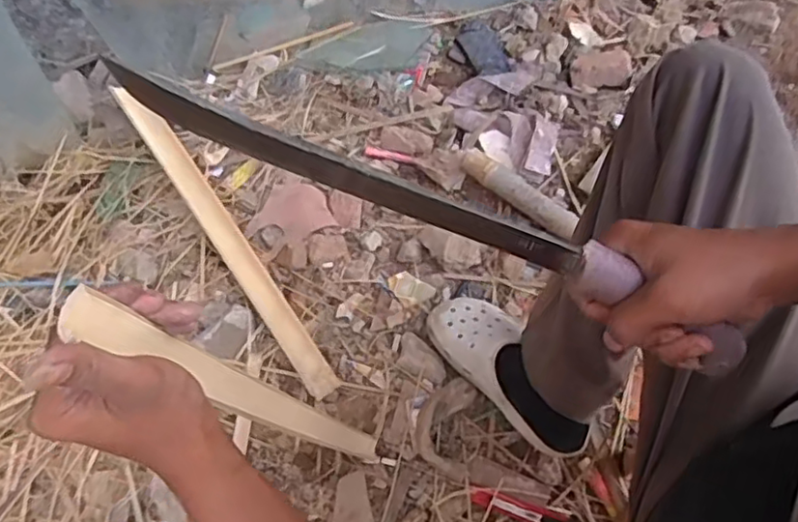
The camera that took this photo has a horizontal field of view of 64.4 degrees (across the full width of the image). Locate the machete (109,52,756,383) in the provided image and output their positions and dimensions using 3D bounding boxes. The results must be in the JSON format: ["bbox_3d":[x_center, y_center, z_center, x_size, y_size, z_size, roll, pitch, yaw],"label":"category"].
[{"bbox_3d":[0.026,-0.024,0.372,0.398,0.035,0.025,22,67,-3],"label":"machete"}]

